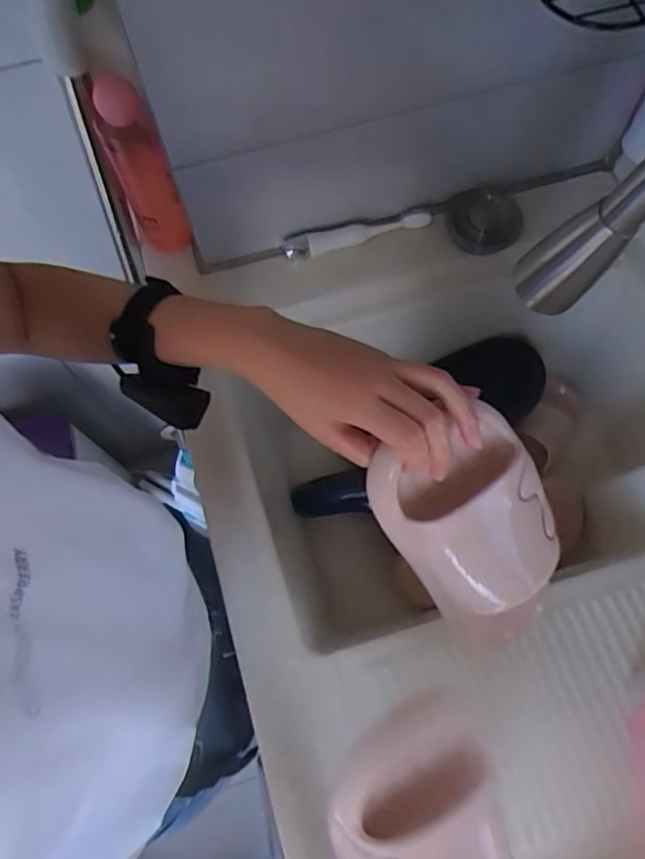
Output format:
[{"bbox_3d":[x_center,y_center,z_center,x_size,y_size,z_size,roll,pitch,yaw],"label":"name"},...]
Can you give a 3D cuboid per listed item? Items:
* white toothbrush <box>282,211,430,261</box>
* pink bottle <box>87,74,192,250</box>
[{"bbox_3d":[0.041,-0.220,0.673,0.170,0.018,0.021,-16,70,-4],"label":"white toothbrush"},{"bbox_3d":[-0.180,-0.256,0.596,0.051,0.186,0.056,-25,71,-8],"label":"pink bottle"}]

